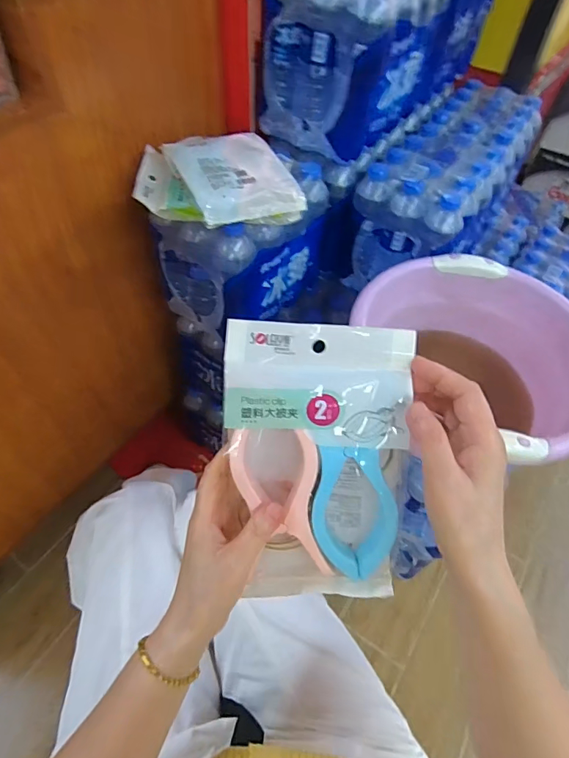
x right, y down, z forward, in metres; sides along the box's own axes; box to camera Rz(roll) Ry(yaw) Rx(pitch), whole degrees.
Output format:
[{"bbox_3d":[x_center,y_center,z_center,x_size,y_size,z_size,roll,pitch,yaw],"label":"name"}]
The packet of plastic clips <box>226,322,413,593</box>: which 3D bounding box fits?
[{"bbox_3d":[0.025,0.066,0.341,0.128,0.214,0.032,0,15,3],"label":"packet of plastic clips"}]

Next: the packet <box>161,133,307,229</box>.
[{"bbox_3d":[-0.069,-0.269,0.594,0.130,0.029,0.172,-19,58,-16],"label":"packet"}]

